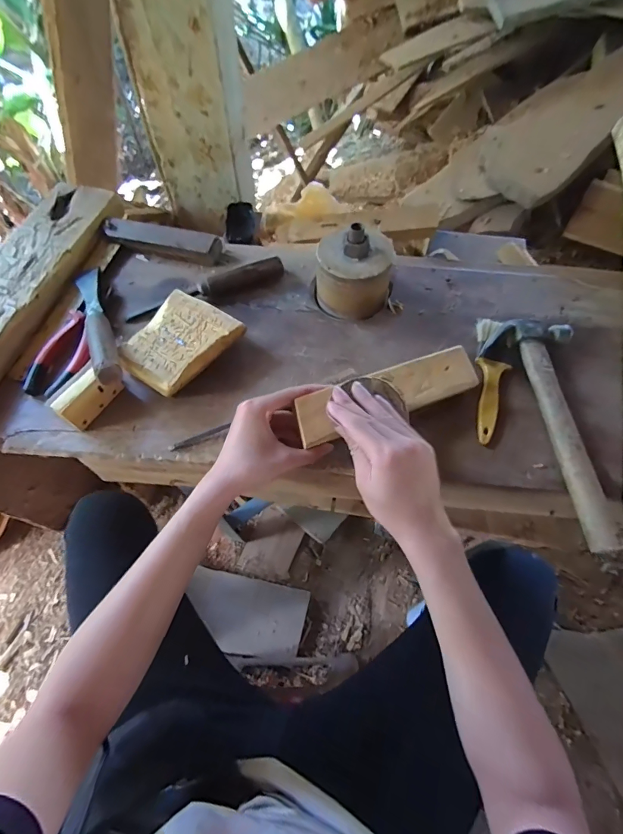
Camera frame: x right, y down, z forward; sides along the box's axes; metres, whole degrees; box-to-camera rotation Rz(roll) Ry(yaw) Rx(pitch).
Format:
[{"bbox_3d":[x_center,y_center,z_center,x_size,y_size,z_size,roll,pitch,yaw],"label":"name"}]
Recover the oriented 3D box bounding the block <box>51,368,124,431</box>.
[{"bbox_3d":[-0.267,-0.024,0.472,0.018,0.048,0.071,31,67,14],"label":"block"}]

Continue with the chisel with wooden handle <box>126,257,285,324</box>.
[{"bbox_3d":[-0.148,-0.181,0.560,0.226,0.033,0.036,-17,64,-10],"label":"chisel with wooden handle"}]

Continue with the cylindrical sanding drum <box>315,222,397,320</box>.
[{"bbox_3d":[0.057,-0.198,0.533,0.102,0.099,0.090,5,63,1],"label":"cylindrical sanding drum"}]

